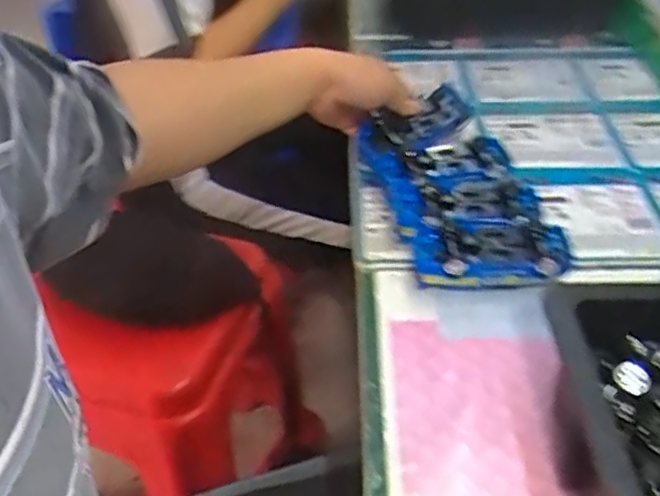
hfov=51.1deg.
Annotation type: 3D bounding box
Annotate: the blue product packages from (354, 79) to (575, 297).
[{"bbox_3d":[0.120,-0.056,0.682,0.134,0.036,0.290,-7,39,-8],"label":"blue product packages"}]

